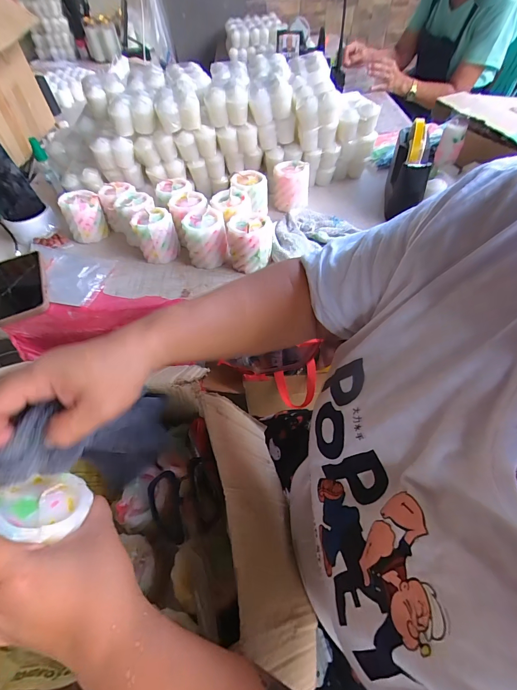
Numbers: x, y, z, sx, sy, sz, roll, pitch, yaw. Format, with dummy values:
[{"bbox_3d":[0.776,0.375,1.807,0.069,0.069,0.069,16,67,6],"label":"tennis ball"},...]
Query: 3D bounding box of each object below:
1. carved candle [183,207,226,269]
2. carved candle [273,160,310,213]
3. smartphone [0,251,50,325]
[{"bbox_3d":[-0.089,-0.181,0.549,0.067,0.073,0.069,-10,52,-3],"label":"carved candle"},{"bbox_3d":[0.065,-0.319,0.655,0.069,0.072,0.067,-1,52,5],"label":"carved candle"},{"bbox_3d":[-0.401,-0.099,0.543,0.085,0.014,0.157,-23,53,-12],"label":"smartphone"}]

